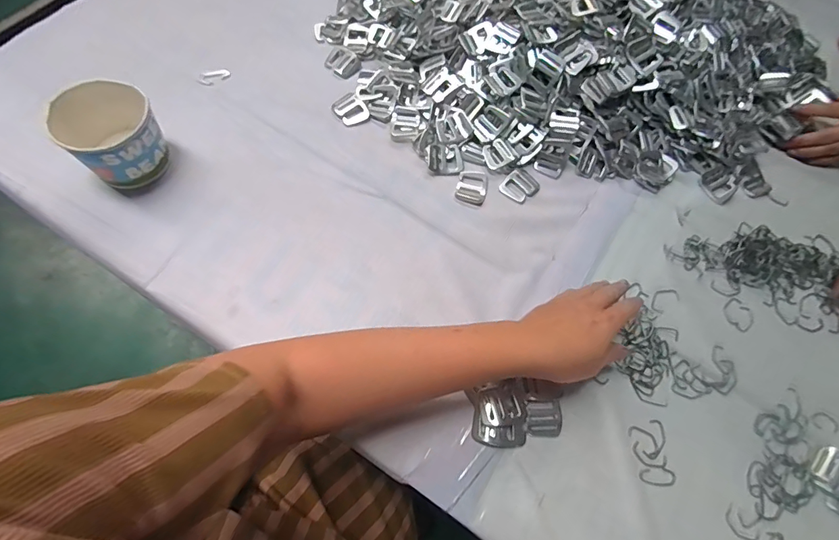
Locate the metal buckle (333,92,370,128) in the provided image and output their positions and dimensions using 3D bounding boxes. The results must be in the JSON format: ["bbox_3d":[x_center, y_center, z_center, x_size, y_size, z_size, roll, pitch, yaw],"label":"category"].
[{"bbox_3d":[-0.087,-0.204,0.550,0.038,0.005,0.049,-36,75,-18],"label":"metal buckle"}]

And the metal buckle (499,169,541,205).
[{"bbox_3d":[0.123,-0.103,0.527,0.038,0.004,0.044,42,69,12],"label":"metal buckle"}]

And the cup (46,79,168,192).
[{"bbox_3d":[-0.322,-0.143,0.461,0.085,0.072,0.088,2,67,-5],"label":"cup"}]

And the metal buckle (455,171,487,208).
[{"bbox_3d":[0.064,-0.100,0.523,0.035,0.004,0.046,17,67,1],"label":"metal buckle"}]

